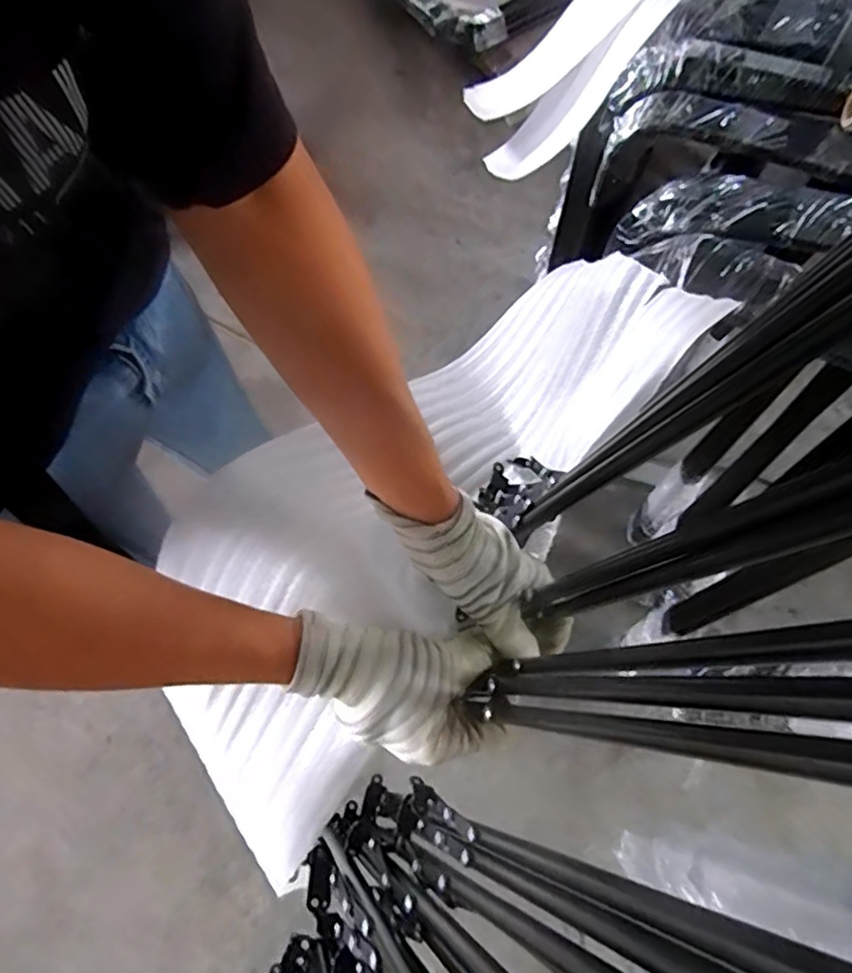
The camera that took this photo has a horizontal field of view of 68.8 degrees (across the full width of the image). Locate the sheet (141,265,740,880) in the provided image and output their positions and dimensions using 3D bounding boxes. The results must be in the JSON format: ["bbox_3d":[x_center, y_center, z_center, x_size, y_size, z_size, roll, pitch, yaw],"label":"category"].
[{"bbox_3d":[-0.022,0.030,0.486,0.196,0.191,0.558,37,82,13],"label":"sheet"}]

